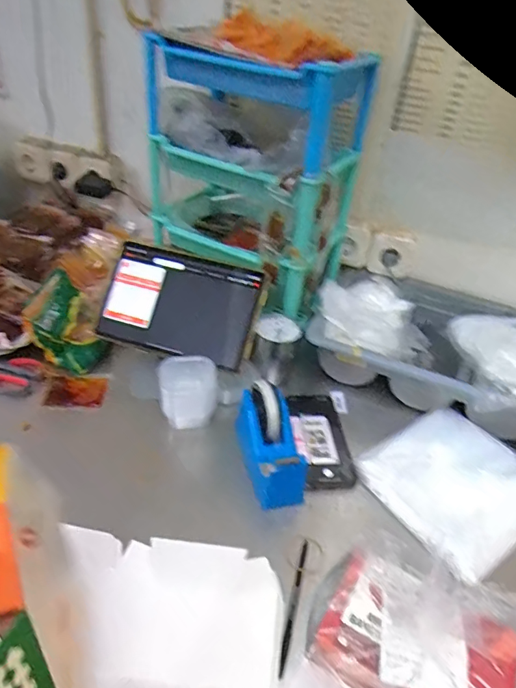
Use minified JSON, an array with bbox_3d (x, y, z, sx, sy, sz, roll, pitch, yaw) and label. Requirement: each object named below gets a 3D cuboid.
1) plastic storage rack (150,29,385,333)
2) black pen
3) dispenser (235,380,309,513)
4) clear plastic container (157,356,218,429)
[{"bbox_3d":[-0.003,-0.297,0.817,0.327,0.356,0.244,26,42,23],"label":"plastic storage rack"},{"bbox_3d":[0.039,0.284,0.538,0.009,0.012,0.148,13,38,8],"label":"black pen"},{"bbox_3d":[0.016,0.130,0.656,0.071,0.096,0.150,-5,39,-14],"label":"dispenser"},{"bbox_3d":[-0.104,0.067,0.723,0.083,0.074,0.065,-6,40,-16],"label":"clear plastic container"}]

